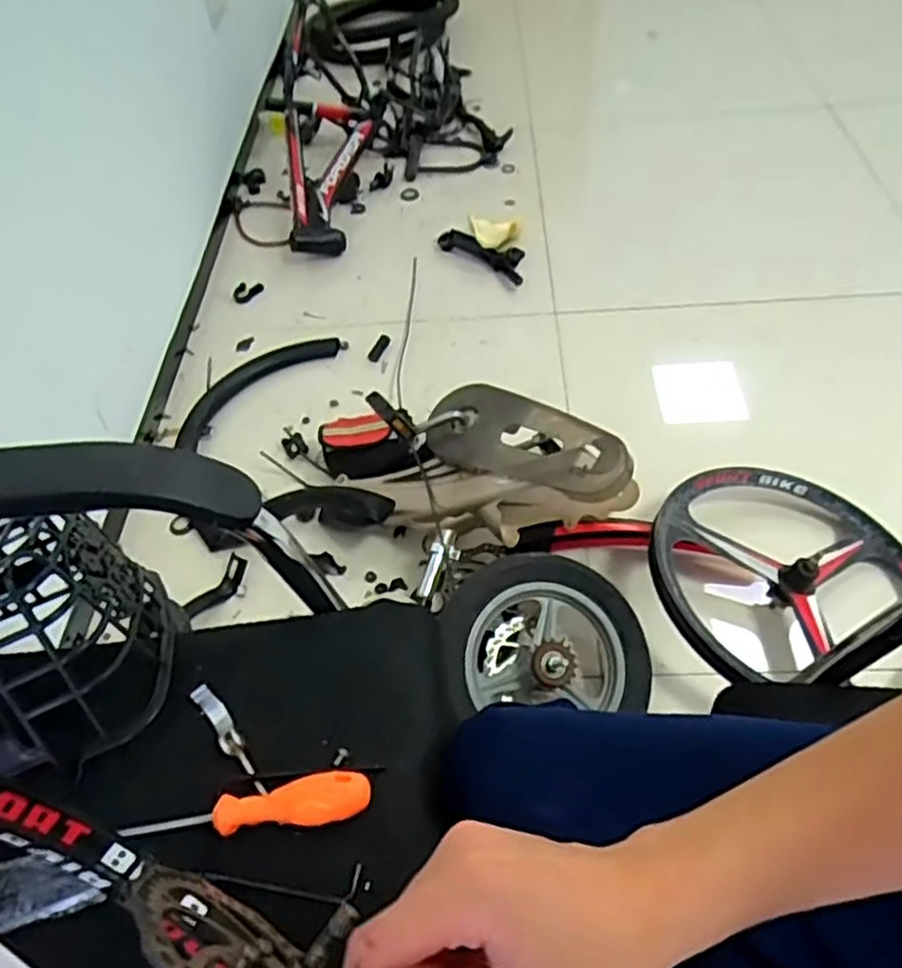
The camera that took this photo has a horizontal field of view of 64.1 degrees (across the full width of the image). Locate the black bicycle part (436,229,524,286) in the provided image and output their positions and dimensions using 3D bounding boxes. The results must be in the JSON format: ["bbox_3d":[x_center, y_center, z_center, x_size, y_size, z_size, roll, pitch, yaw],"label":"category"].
[{"bbox_3d":[0.082,-0.514,1.600,0.241,0.036,0.091,32,61,25],"label":"black bicycle part"}]

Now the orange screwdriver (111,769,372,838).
[{"bbox_3d":[-0.140,0.221,0.492,0.169,0.026,0.031,-5,52,0],"label":"orange screwdriver"}]

